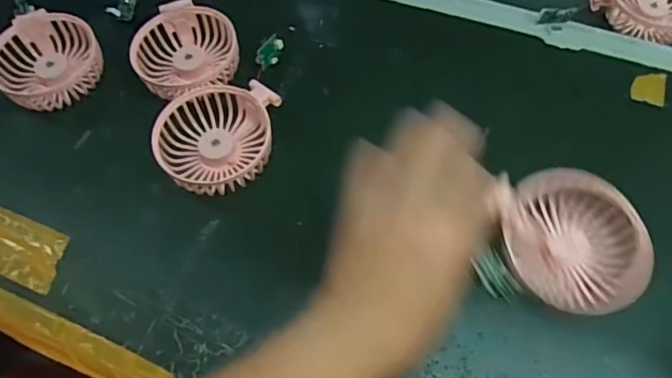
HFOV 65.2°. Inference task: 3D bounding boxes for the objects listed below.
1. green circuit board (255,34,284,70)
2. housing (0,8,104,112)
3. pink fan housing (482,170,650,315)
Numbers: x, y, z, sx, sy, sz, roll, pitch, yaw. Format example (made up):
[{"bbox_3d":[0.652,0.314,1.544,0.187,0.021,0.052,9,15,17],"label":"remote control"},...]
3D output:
[{"bbox_3d":[-0.058,-0.121,0.466,0.004,0.020,0.032,12,60,46],"label":"green circuit board"},{"bbox_3d":[-0.258,-0.113,0.471,0.087,0.037,0.092,2,56,-3],"label":"housing"},{"bbox_3d":[0.159,0.034,0.360,0.087,0.039,0.091,3,56,-3],"label":"pink fan housing"}]

